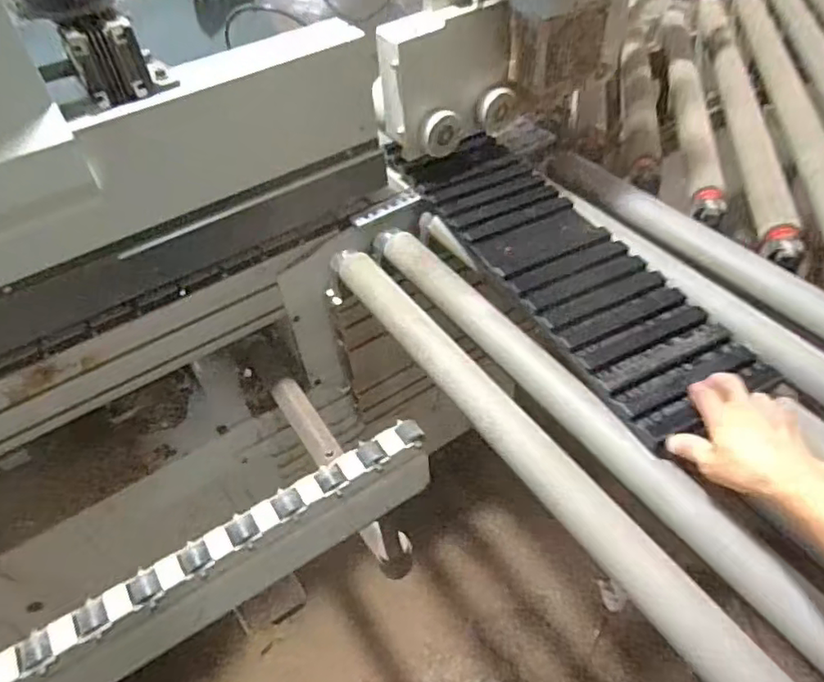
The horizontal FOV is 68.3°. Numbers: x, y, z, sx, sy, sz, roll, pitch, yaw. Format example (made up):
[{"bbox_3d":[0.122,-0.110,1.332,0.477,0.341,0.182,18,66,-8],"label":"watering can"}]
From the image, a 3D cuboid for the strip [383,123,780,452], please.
[{"bbox_3d":[0.193,-0.120,0.827,0.180,0.031,0.592,-21,50,-14],"label":"strip"}]

